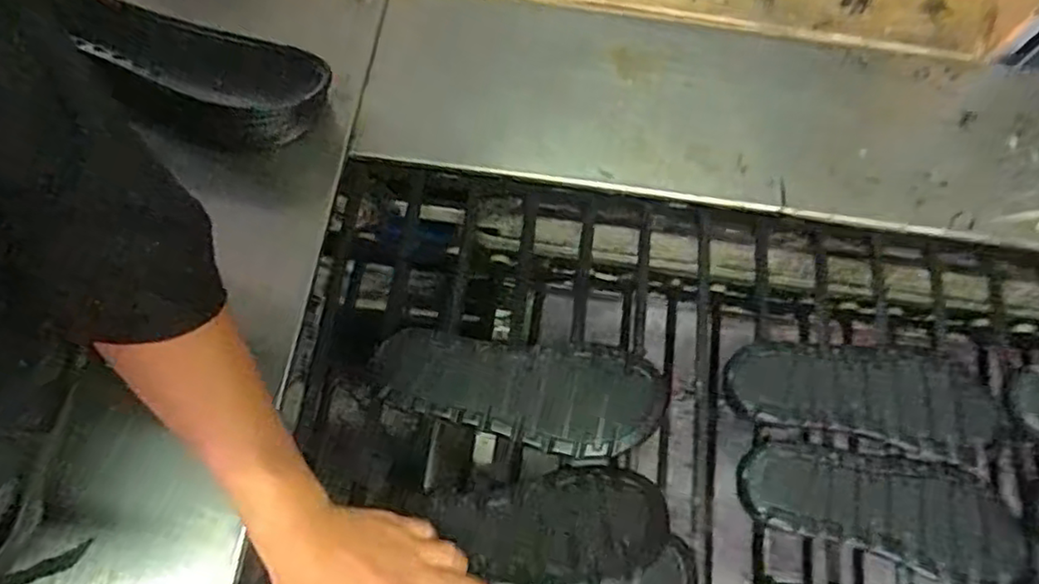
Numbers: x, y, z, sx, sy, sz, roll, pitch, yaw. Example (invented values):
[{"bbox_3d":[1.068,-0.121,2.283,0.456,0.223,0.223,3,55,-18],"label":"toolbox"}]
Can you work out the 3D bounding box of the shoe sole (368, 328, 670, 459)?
[{"bbox_3d":[-0.002,0.100,0.641,0.285,0.015,0.099,7,72,0],"label":"shoe sole"}]

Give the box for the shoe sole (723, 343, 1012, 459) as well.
[{"bbox_3d":[0.342,0.099,0.644,0.261,0.013,0.089,11,72,2],"label":"shoe sole"}]

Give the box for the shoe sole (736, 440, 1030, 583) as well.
[{"bbox_3d":[0.345,0.202,0.620,0.261,0.021,0.101,18,72,4],"label":"shoe sole"}]

